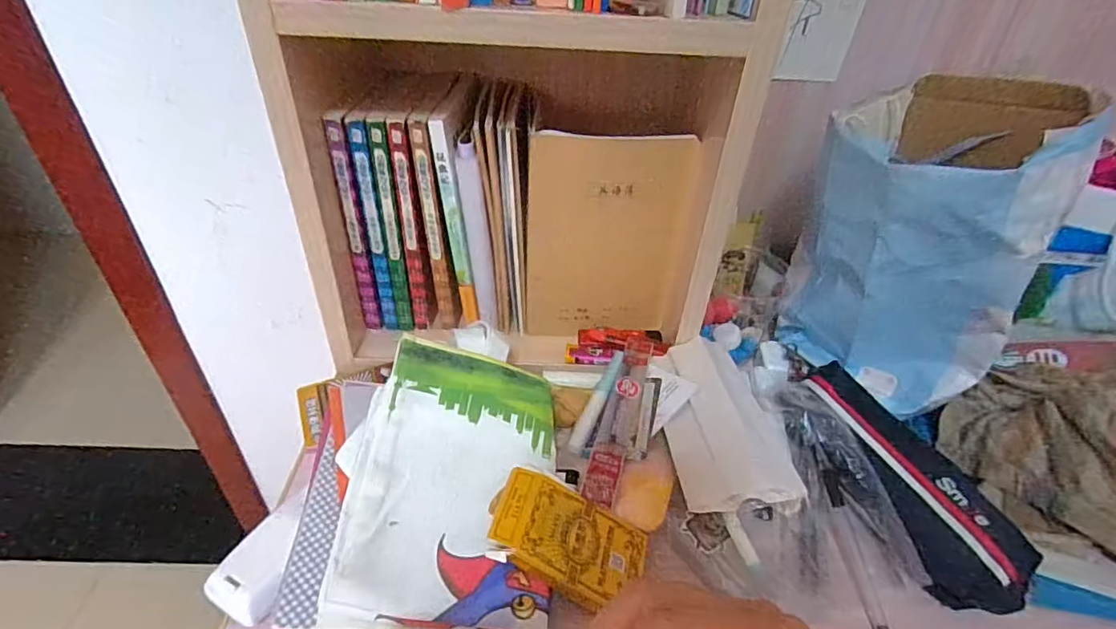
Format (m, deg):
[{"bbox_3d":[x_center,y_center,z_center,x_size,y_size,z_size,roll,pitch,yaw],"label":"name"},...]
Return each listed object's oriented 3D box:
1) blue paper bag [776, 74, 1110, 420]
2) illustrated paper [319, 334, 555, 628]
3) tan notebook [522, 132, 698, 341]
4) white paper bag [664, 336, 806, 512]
[{"bbox_3d":[0.312,-0.077,0.466,0.162,0.209,0.202,24,42,23],"label":"blue paper bag"},{"bbox_3d":[-0.067,0.107,0.365,0.132,0.022,0.183,13,50,-11],"label":"illustrated paper"},{"bbox_3d":[0.042,-0.065,0.485,0.139,0.194,0.012,-1,36,-7],"label":"tan notebook"},{"bbox_3d":[0.126,0.078,0.421,0.081,0.020,0.162,2,38,-4],"label":"white paper bag"}]

